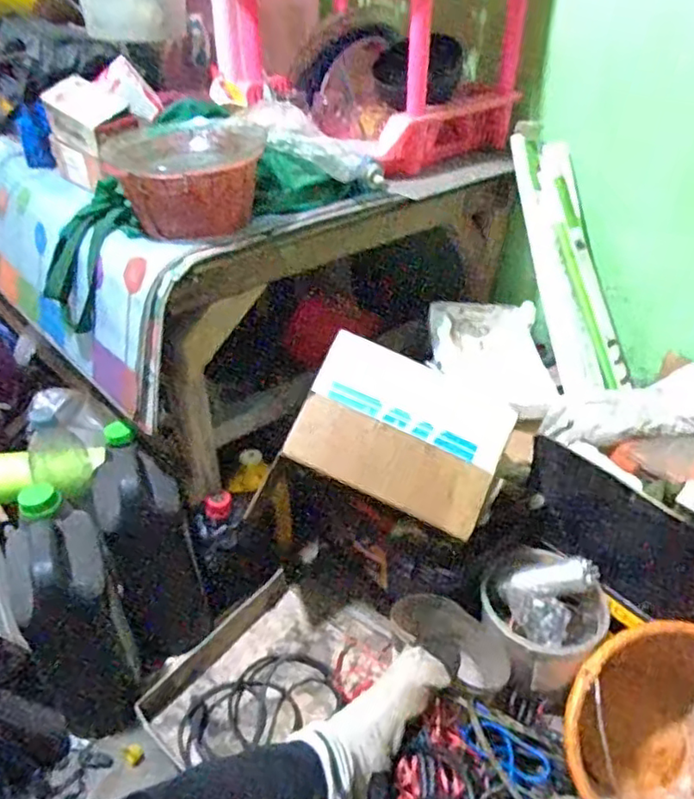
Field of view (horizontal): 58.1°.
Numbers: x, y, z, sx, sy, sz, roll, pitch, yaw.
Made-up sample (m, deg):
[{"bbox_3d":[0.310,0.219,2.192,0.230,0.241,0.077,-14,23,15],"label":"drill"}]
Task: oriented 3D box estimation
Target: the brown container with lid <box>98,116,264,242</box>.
[{"bbox_3d":[-0.206,-0.290,0.828,0.197,0.106,0.183,-10,36,-13],"label":"brown container with lid"}]

